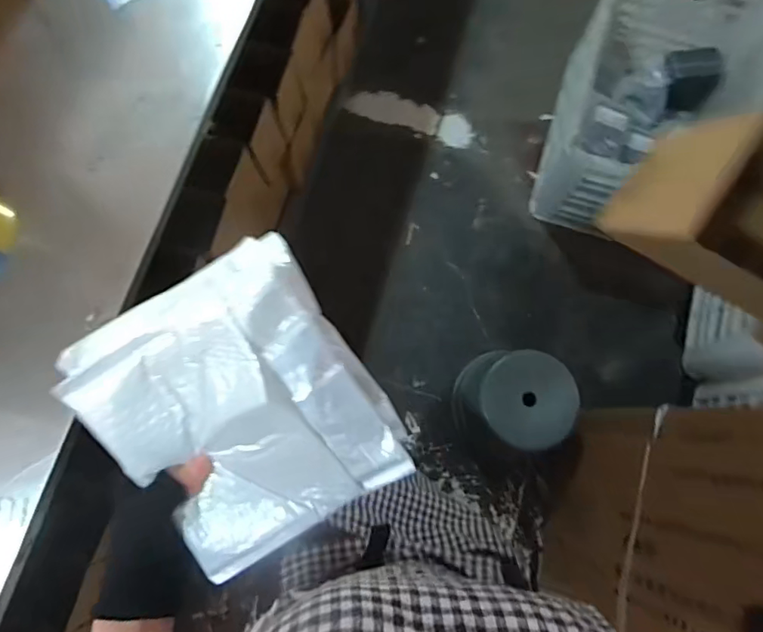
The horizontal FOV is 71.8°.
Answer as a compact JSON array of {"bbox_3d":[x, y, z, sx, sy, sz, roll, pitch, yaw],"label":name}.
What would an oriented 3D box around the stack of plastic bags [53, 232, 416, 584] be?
[{"bbox_3d":[-0.105,0.071,0.401,0.183,0.048,0.208,-31,102,7],"label":"stack of plastic bags"}]

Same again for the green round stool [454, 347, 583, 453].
[{"bbox_3d":[0.317,0.213,1.301,0.237,0.279,0.203,11,76,1],"label":"green round stool"}]

